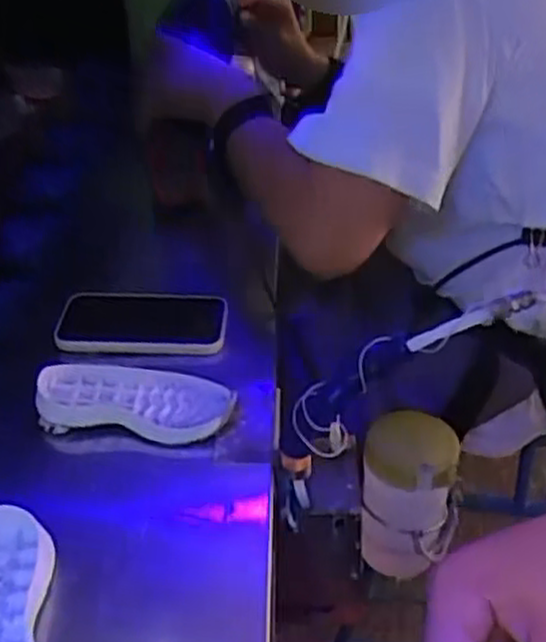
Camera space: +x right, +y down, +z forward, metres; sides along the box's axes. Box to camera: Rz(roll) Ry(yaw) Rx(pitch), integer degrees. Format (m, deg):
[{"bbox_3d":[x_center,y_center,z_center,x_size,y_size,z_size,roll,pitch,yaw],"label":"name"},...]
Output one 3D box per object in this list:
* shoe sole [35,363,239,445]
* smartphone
[{"bbox_3d":[-0.109,0.060,0.640,0.155,0.030,0.073,3,39,11],"label":"shoe sole"},{"bbox_3d":[-0.119,-0.002,0.730,0.154,0.013,0.081,3,39,11],"label":"smartphone"}]

